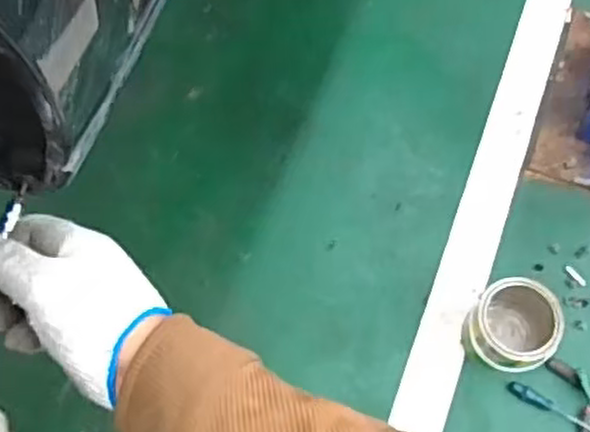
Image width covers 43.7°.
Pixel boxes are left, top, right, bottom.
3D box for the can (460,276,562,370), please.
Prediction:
[{"bbox_3d":[0.422,0.221,1.450,0.184,0.164,0.168,0,68,-1],"label":"can"}]

